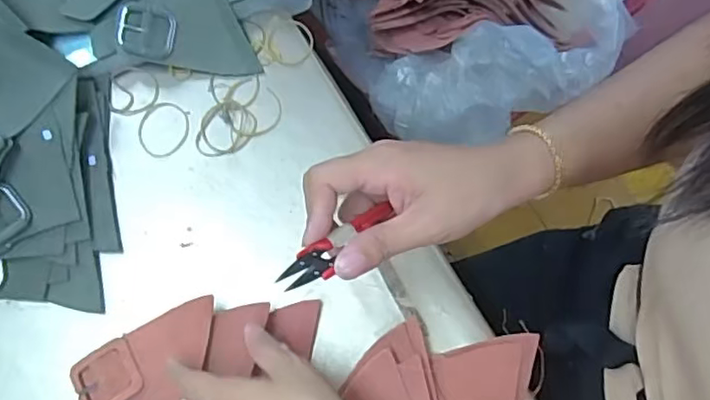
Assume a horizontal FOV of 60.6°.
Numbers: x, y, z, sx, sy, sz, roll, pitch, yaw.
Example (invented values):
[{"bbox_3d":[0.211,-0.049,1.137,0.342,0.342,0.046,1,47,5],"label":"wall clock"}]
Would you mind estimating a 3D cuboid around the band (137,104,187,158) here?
[{"bbox_3d":[-0.167,-0.062,0.529,0.043,0.004,0.053,-4,68,0],"label":"band"}]

